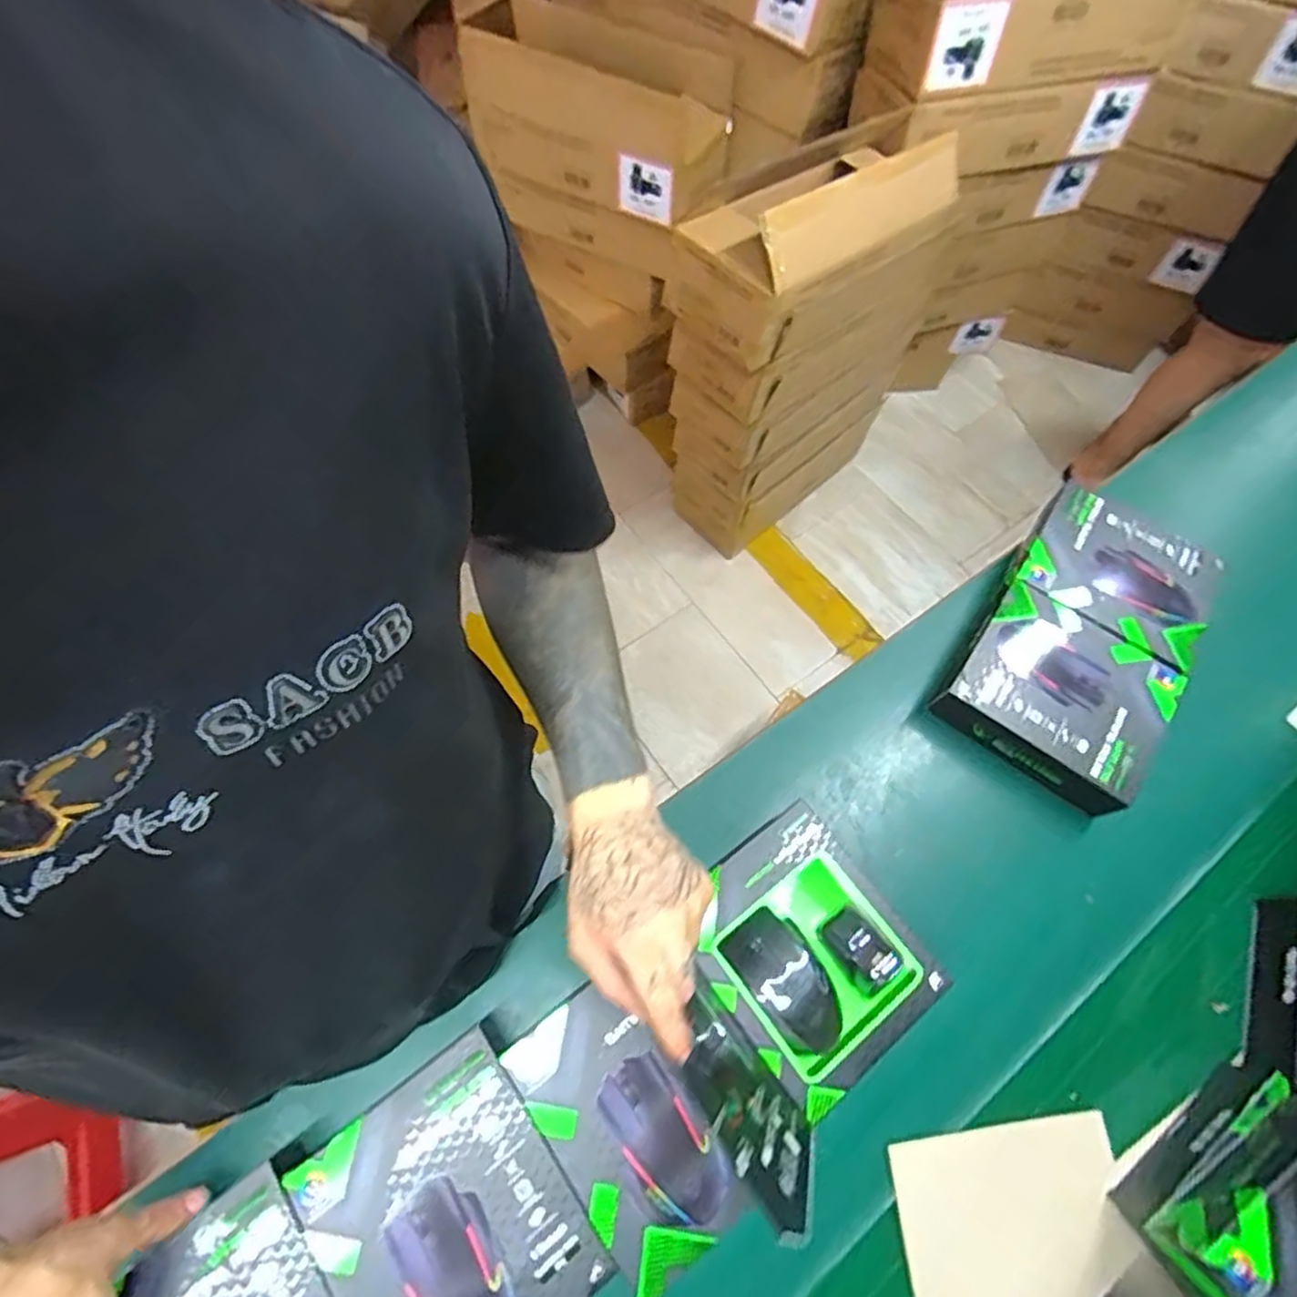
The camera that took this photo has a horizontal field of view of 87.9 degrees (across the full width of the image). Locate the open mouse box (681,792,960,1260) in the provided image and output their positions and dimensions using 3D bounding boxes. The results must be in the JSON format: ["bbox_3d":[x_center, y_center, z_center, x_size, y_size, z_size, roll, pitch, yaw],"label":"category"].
[{"bbox_3d":[0.104,0.244,0.503,0.207,0.165,0.178,-36,72,-15],"label":"open mouse box"}]

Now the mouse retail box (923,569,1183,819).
[{"bbox_3d":[0.405,0.043,0.668,0.181,0.053,0.163,36,69,13],"label":"mouse retail box"}]

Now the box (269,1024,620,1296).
[{"bbox_3d":[-0.144,0.401,0.487,0.158,0.066,0.194,-35,71,-17],"label":"box"}]

